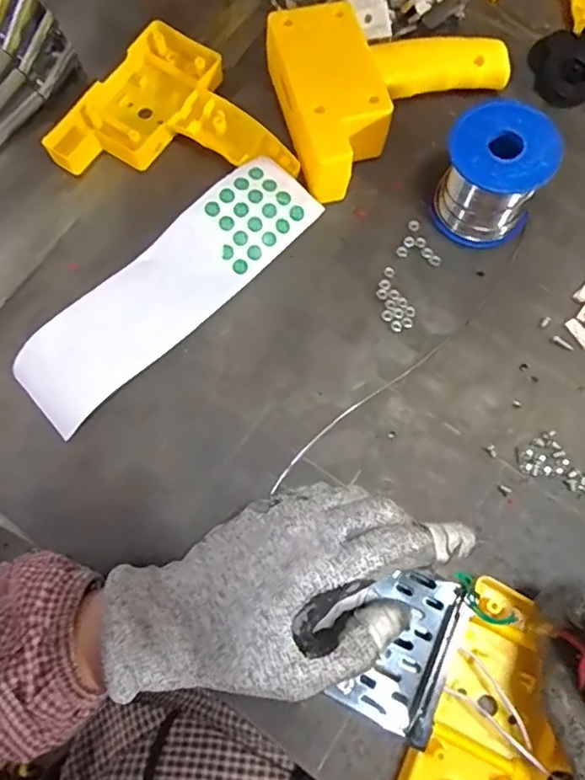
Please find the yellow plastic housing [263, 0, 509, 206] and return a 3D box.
[{"bbox_3d":[0.071,-0.208,0.386,0.154,0.050,0.123,-16,73,-3],"label":"yellow plastic housing"}]

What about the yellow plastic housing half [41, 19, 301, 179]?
[{"bbox_3d":[-0.073,-0.174,0.394,0.150,0.024,0.124,34,78,11],"label":"yellow plastic housing half"}]

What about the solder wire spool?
[{"bbox_3d":[0.127,-0.136,0.358,0.061,0.062,0.063,-1,73,2],"label":"solder wire spool"}]

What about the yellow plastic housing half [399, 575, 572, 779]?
[{"bbox_3d":[0.099,0.166,0.285,0.061,0.026,0.125,22,77,9],"label":"yellow plastic housing half"}]

